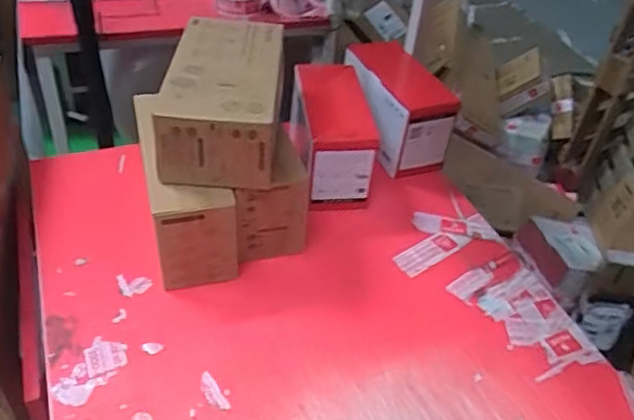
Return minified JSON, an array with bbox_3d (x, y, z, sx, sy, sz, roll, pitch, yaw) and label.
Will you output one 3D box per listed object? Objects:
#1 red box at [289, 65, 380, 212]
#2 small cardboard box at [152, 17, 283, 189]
[{"bbox_3d":[0.022,-0.129,1.040,0.121,0.137,0.252,0,41,-7],"label":"red box"},{"bbox_3d":[-0.132,-0.164,0.863,0.148,0.110,0.287,4,41,-4],"label":"small cardboard box"}]

